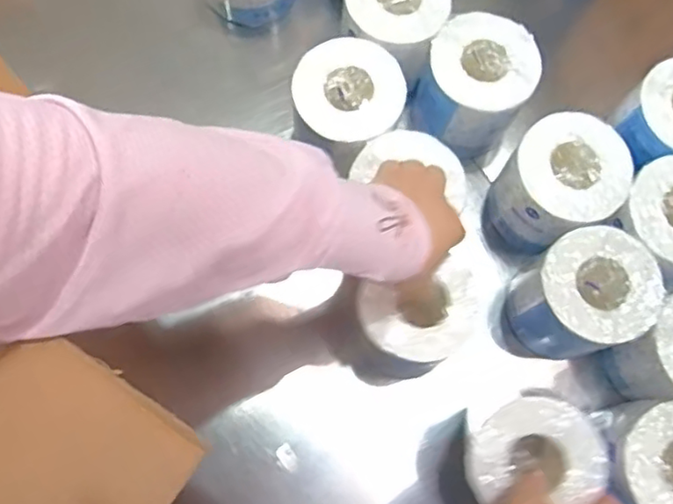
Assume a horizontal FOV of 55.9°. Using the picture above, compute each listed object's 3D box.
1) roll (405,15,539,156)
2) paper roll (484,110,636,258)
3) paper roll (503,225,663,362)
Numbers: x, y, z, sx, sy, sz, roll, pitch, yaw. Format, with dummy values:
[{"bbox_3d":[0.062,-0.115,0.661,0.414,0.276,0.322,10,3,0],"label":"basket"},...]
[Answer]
[{"bbox_3d":[0.129,-0.158,0.622,0.103,0.105,0.095,1,75,-3],"label":"roll"},{"bbox_3d":[0.203,-0.058,0.596,0.103,0.106,0.094,1,75,-3],"label":"paper roll"},{"bbox_3d":[0.216,0.041,0.567,0.098,0.110,0.094,1,75,-3],"label":"paper roll"}]

